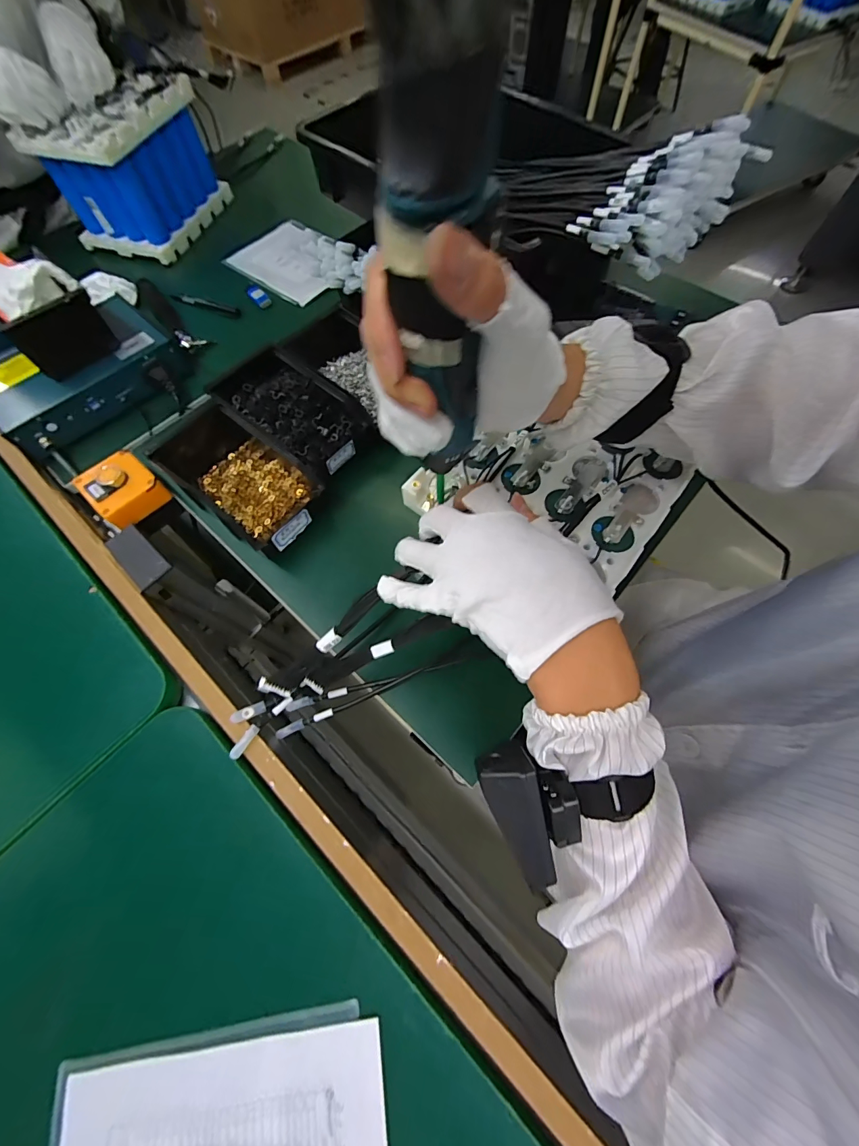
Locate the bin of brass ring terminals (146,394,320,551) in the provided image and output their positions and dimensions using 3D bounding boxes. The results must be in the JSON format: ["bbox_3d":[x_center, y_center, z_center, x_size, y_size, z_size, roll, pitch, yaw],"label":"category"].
[{"bbox_3d":[-0.230,-0.116,0.473,0.212,0.071,0.107,36,72,16],"label":"bin of brass ring terminals"}]

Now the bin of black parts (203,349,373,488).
[{"bbox_3d":[-0.171,-0.193,0.497,0.180,0.060,0.105,36,72,16],"label":"bin of black parts"}]

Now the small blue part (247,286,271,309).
[{"bbox_3d":[-0.278,-0.449,0.656,0.045,0.011,0.020,42,73,7],"label":"small blue part"}]

